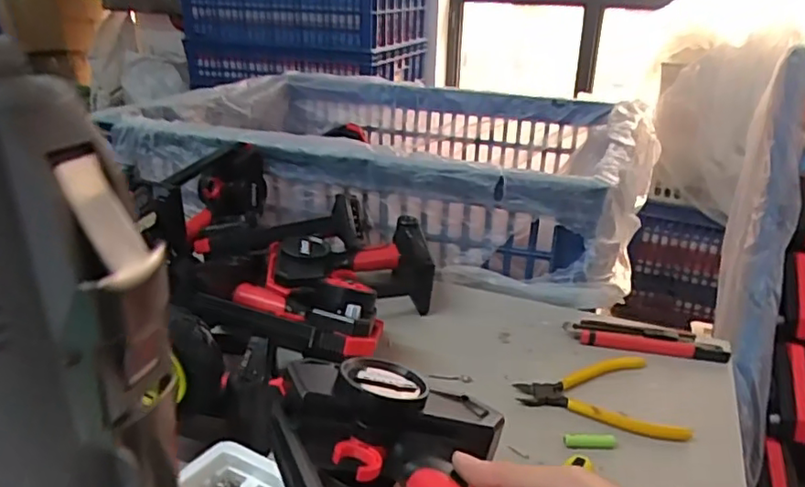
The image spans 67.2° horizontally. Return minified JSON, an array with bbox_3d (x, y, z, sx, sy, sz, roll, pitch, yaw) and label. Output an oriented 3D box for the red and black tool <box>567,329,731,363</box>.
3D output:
[{"bbox_3d":[0.264,0.109,0.655,0.159,0.013,0.018,8,24,13],"label":"red and black tool"}]

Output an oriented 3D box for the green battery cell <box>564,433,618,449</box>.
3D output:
[{"bbox_3d":[0.161,0.168,0.518,0.045,0.009,0.013,0,23,-4],"label":"green battery cell"}]

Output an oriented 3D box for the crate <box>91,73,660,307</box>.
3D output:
[{"bbox_3d":[-0.012,-0.169,1.117,0.849,0.158,0.694,14,26,27],"label":"crate"}]

